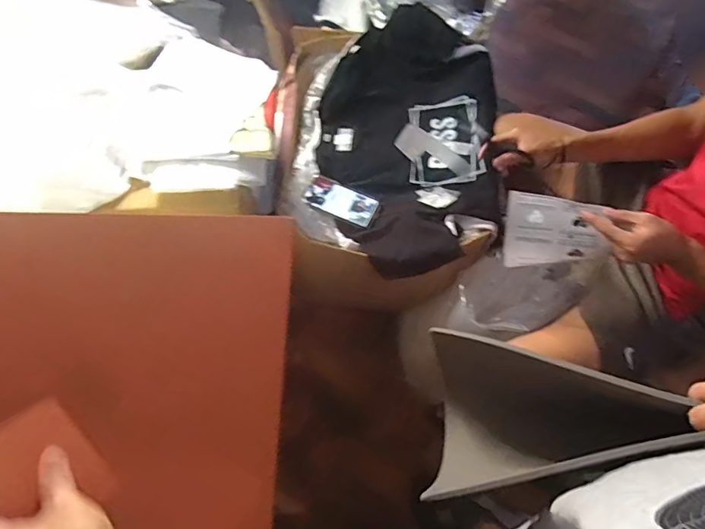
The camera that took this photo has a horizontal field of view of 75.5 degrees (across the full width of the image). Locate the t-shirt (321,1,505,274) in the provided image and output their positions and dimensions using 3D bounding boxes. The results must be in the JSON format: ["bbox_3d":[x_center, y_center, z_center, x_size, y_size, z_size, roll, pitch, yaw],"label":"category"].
[{"bbox_3d":[0.129,-0.316,1.080,0.424,0.101,0.735,7,65,4],"label":"t-shirt"}]

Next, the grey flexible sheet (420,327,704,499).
[{"bbox_3d":[0.226,0.187,0.570,0.194,0.332,0.188,19,64,-16],"label":"grey flexible sheet"}]

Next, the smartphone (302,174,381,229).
[{"bbox_3d":[-0.026,-0.146,1.035,0.163,0.014,0.082,24,67,11],"label":"smartphone"}]

